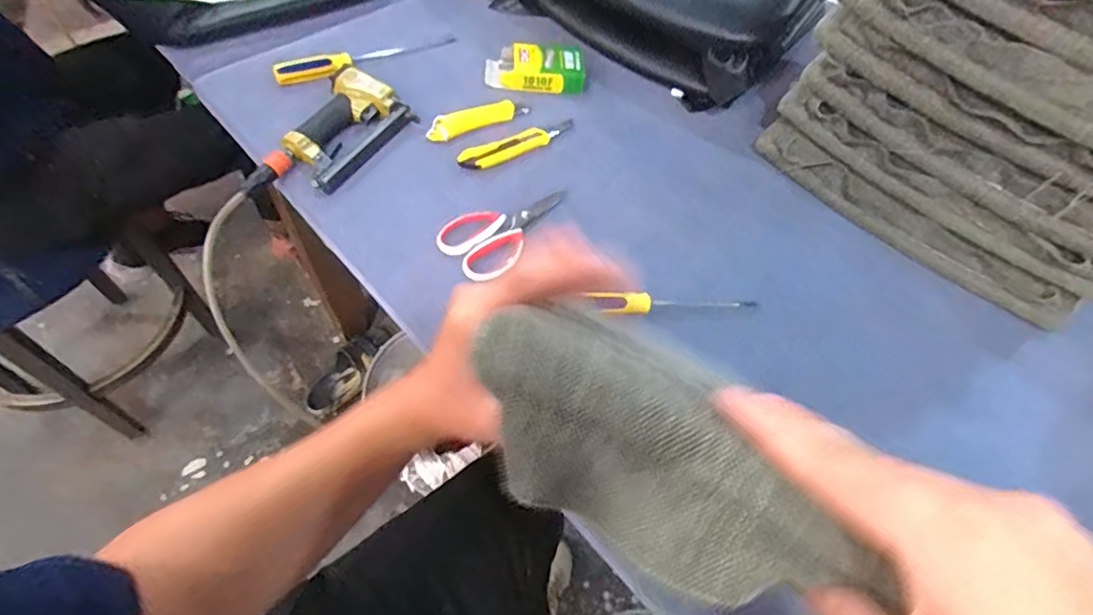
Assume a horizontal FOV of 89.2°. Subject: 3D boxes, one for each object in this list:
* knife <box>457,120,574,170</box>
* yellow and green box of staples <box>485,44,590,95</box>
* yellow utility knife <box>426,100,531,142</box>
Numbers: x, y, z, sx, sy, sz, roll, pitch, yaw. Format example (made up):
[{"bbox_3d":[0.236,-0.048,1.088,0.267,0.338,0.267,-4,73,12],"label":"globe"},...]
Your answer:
[{"bbox_3d":[-0.036,-0.239,0.808,0.191,0.014,0.035,-26,62,-20],"label":"knife"},{"bbox_3d":[-0.018,-0.387,0.894,0.161,0.038,0.092,1,57,-4],"label":"yellow and green box of staples"},{"bbox_3d":[-0.101,-0.282,0.825,0.158,0.018,0.037,-23,61,-18],"label":"yellow utility knife"}]

